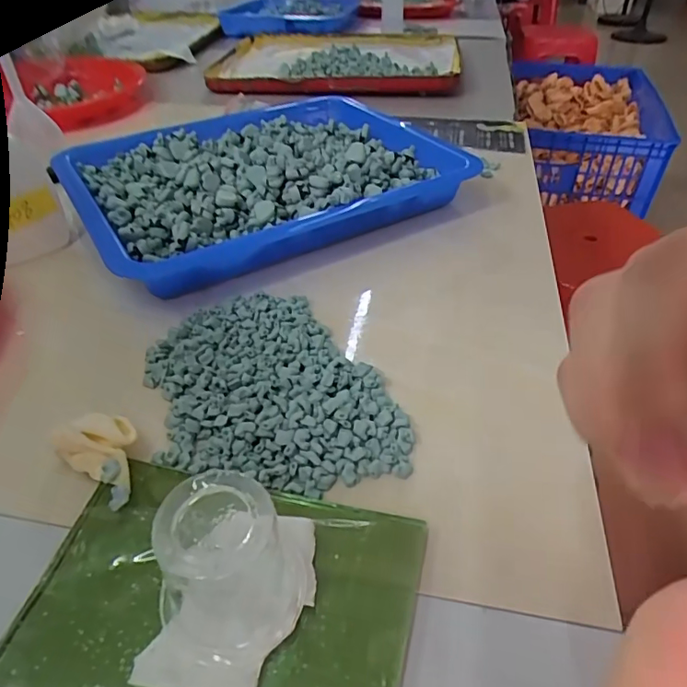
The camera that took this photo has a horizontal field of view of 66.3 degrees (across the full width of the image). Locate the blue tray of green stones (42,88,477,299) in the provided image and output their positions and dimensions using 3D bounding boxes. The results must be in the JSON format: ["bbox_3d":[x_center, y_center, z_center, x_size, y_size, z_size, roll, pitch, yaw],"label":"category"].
[{"bbox_3d":[-0.047,-0.109,0.316,0.211,0.029,0.183,-21,44,-22],"label":"blue tray of green stones"}]

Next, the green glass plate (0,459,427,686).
[{"bbox_3d":[-0.033,0.066,0.145,0.102,0.004,0.067,9,41,10],"label":"green glass plate"}]

